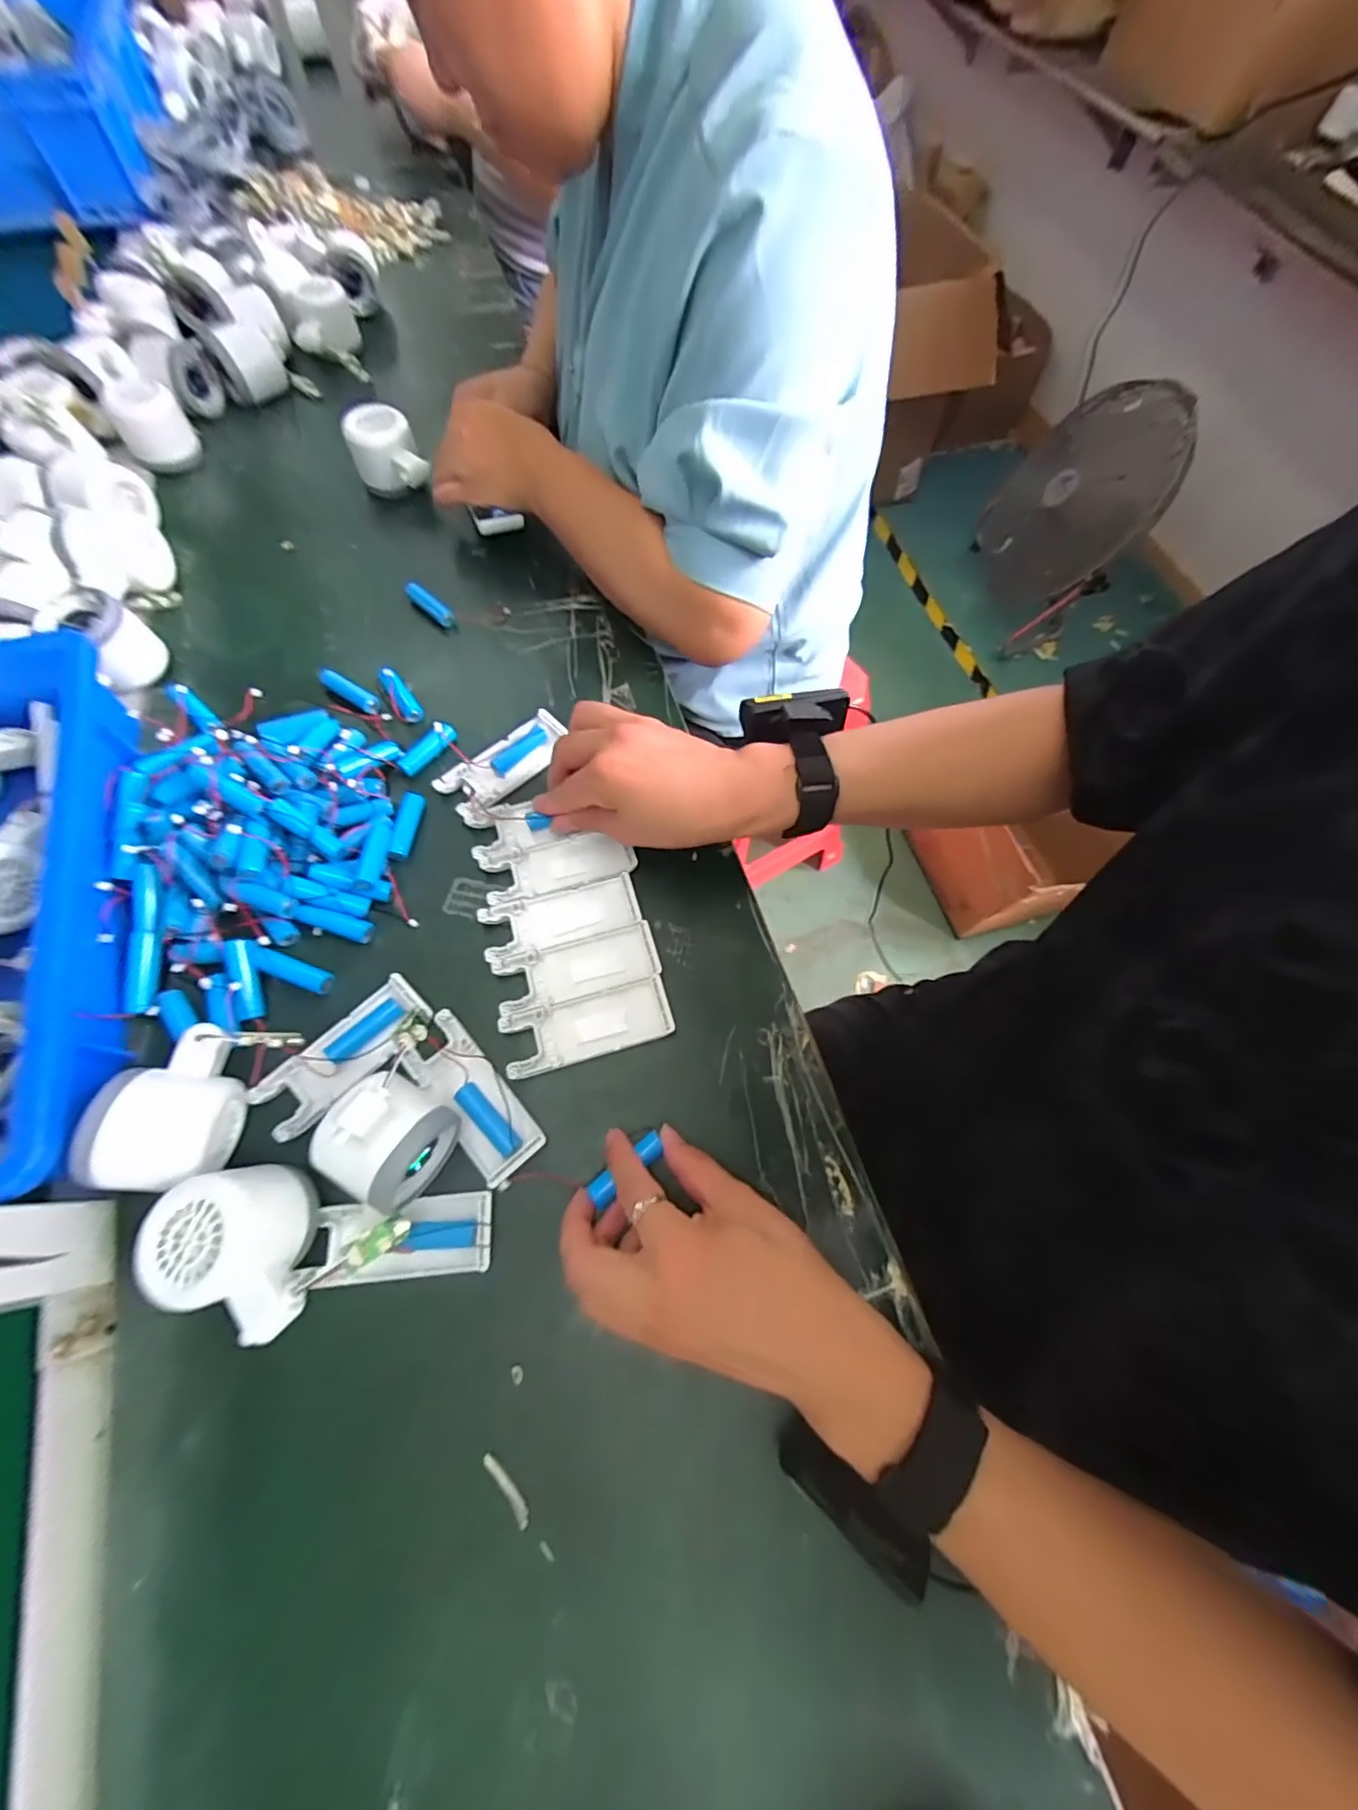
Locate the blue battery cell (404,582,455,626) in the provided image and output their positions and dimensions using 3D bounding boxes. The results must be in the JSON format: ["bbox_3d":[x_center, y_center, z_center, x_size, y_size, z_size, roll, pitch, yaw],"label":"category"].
[{"bbox_3d":[-0.218,-0.262,0.522,0.061,0.016,0.012,41,71,14],"label":"blue battery cell"}]

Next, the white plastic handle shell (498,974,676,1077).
[{"bbox_3d":[-0.057,0.077,0.381,0.103,0.009,0.038,-14,68,-9],"label":"white plastic handle shell"}]

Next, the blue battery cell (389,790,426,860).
[{"bbox_3d":[-0.193,-0.055,0.429,0.015,0.016,0.051,8,66,1],"label":"blue battery cell"}]

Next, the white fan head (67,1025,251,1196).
[{"bbox_3d":[-0.266,0.109,0.318,0.058,0.044,0.078,-7,67,-6],"label":"white fan head"}]

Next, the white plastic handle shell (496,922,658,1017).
[{"bbox_3d":[-0.066,0.041,0.396,0.103,0.007,0.038,-15,68,-9],"label":"white plastic handle shell"}]

